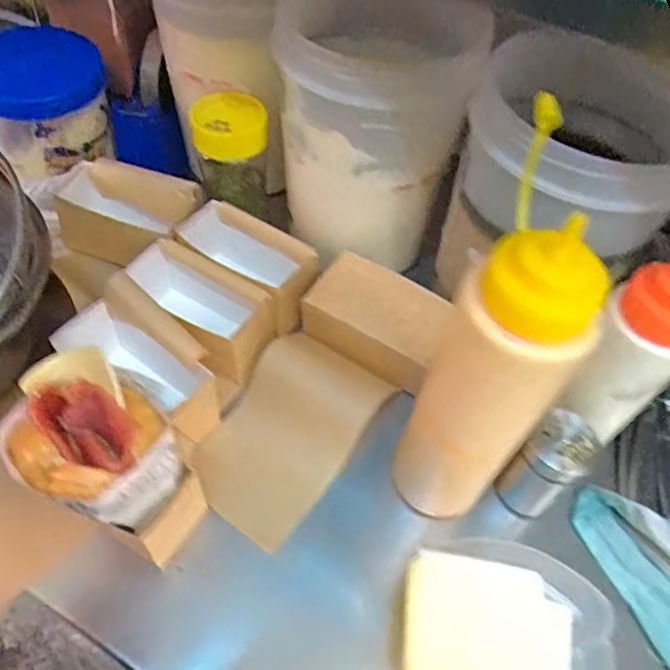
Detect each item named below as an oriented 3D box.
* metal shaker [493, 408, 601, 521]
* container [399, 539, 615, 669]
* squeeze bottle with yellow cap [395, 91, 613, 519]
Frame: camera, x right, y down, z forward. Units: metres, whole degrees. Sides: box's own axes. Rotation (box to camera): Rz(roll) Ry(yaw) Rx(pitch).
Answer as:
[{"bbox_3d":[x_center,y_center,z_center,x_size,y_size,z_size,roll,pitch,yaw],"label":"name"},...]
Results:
[{"bbox_3d":[0.152,0.096,0.433,0.042,0.094,0.039,40,60,22],"label":"metal shaker"},{"bbox_3d":[0.105,0.195,0.373,0.129,0.038,0.116,11,53,3],"label":"container"},{"bbox_3d":[0.098,0.019,0.367,0.073,0.258,0.092,22,54,10],"label":"squeeze bottle with yellow cap"}]

